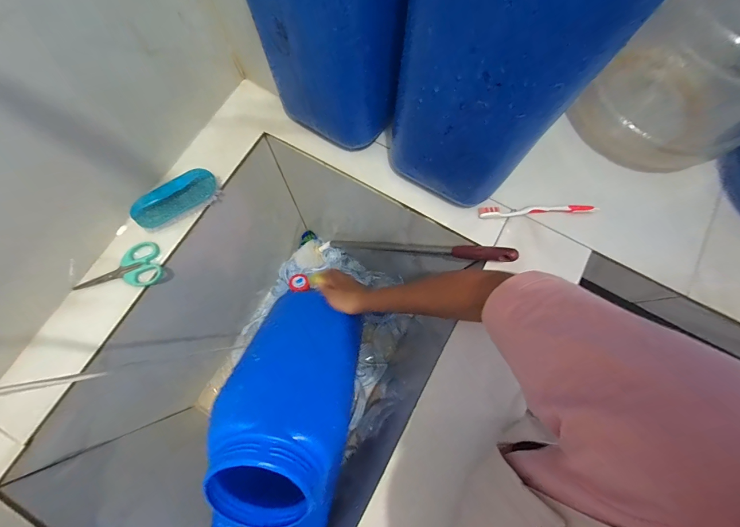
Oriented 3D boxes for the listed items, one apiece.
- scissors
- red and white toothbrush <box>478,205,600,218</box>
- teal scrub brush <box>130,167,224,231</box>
[{"bbox_3d":[-0.353,0.008,0.458,0.114,0.014,0.060,-12,76,-4],"label":"scissors"},{"bbox_3d":[0.254,-0.083,0.488,0.178,0.016,0.019,-4,76,-2],"label":"red and white toothbrush"},{"bbox_3d":[-0.278,-0.091,0.469,0.121,0.044,0.035,-33,78,-9],"label":"teal scrub brush"}]

